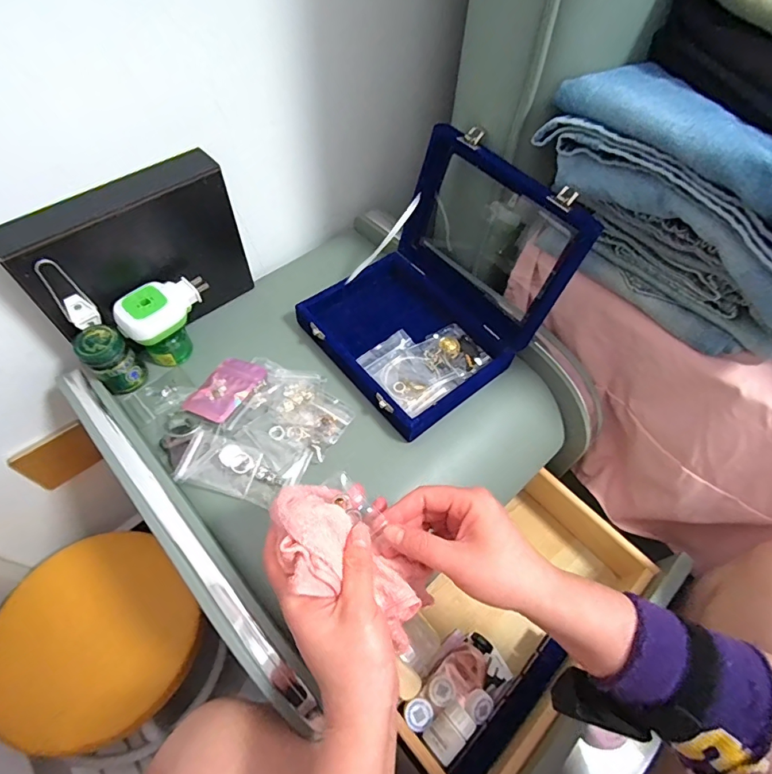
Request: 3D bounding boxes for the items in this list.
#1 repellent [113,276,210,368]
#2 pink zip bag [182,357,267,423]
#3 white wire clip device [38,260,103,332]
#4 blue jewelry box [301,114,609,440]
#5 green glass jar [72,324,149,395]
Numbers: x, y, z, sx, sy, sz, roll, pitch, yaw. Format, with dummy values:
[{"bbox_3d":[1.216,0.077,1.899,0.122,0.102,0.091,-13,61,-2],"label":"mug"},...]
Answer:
[{"bbox_3d":[-0.222,-0.065,0.481,0.090,0.085,0.041,-36,64,-23],"label":"repellent"},{"bbox_3d":[-0.171,0.001,0.486,0.056,0.009,0.078,26,59,15],"label":"pink zip bag"},{"bbox_3d":[-0.289,-0.083,0.416,0.025,0.076,0.010,-38,65,-24],"label":"white wire clip device"},{"bbox_3d":[0.057,-0.119,0.472,0.241,0.171,0.202,-34,64,-22],"label":"blue jewelry box"},{"bbox_3d":[-0.279,-0.026,0.464,0.037,0.071,0.041,33,61,18],"label":"green glass jar"}]

